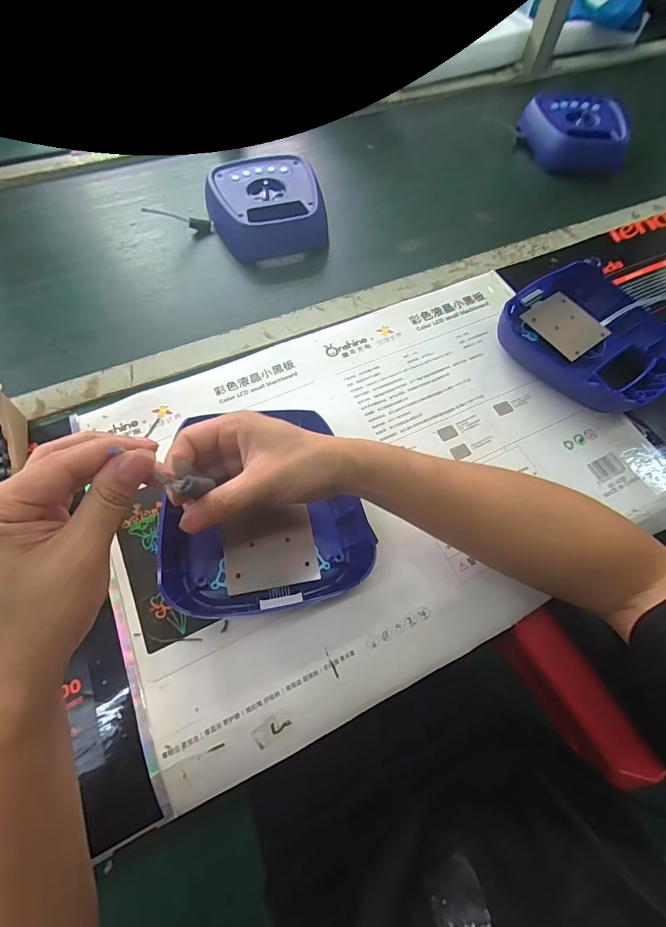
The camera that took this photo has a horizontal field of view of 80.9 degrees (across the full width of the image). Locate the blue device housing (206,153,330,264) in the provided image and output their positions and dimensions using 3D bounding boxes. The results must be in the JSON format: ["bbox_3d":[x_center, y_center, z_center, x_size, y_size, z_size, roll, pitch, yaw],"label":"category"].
[{"bbox_3d":[-0.089,-0.356,0.547,0.154,0.058,0.141,-15,66,-10],"label":"blue device housing"}]

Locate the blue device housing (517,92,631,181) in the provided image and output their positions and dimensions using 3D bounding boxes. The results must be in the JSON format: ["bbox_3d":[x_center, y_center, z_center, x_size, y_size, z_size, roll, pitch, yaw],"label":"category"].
[{"bbox_3d":[0.422,-0.573,0.677,0.156,0.051,0.168,-1,62,-1],"label":"blue device housing"}]

